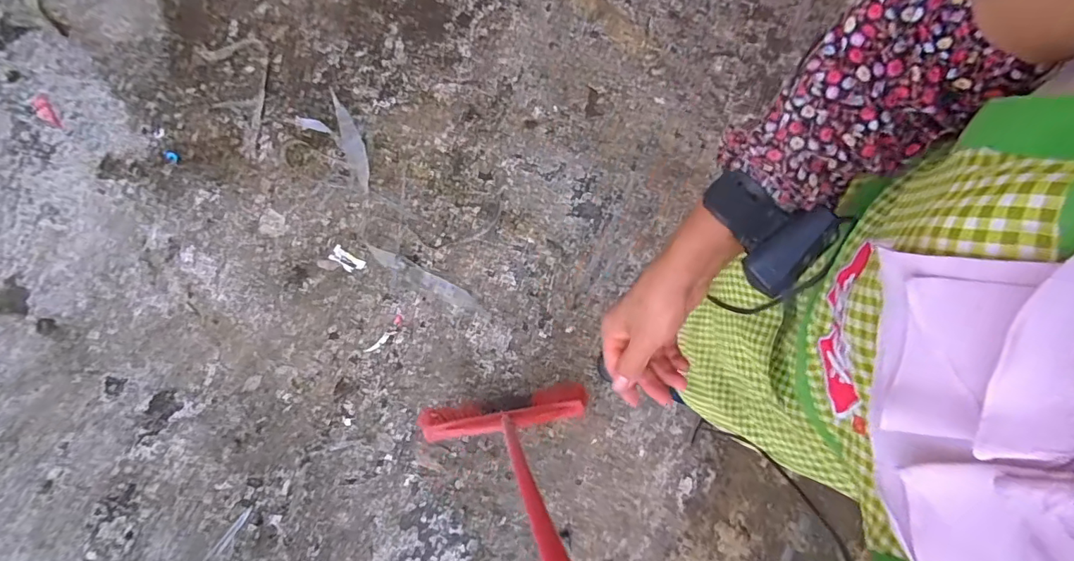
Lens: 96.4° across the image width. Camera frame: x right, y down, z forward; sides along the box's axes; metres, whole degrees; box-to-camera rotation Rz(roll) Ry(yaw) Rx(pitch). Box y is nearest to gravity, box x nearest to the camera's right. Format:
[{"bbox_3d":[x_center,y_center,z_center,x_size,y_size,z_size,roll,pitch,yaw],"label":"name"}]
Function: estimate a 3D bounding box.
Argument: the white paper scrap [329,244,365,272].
[{"bbox_3d":[-0.516,-0.055,1.304,0.097,0.004,0.043,33,81,5],"label":"white paper scrap"}]

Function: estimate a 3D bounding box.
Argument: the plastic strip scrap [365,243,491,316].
[{"bbox_3d":[-0.299,0.002,1.292,0.359,0.007,0.060,28,81,5],"label":"plastic strip scrap"}]

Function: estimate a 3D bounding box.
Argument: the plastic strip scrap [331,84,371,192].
[{"bbox_3d":[-0.524,-0.402,1.356,0.055,0.005,0.313,-19,81,-4],"label":"plastic strip scrap"}]

